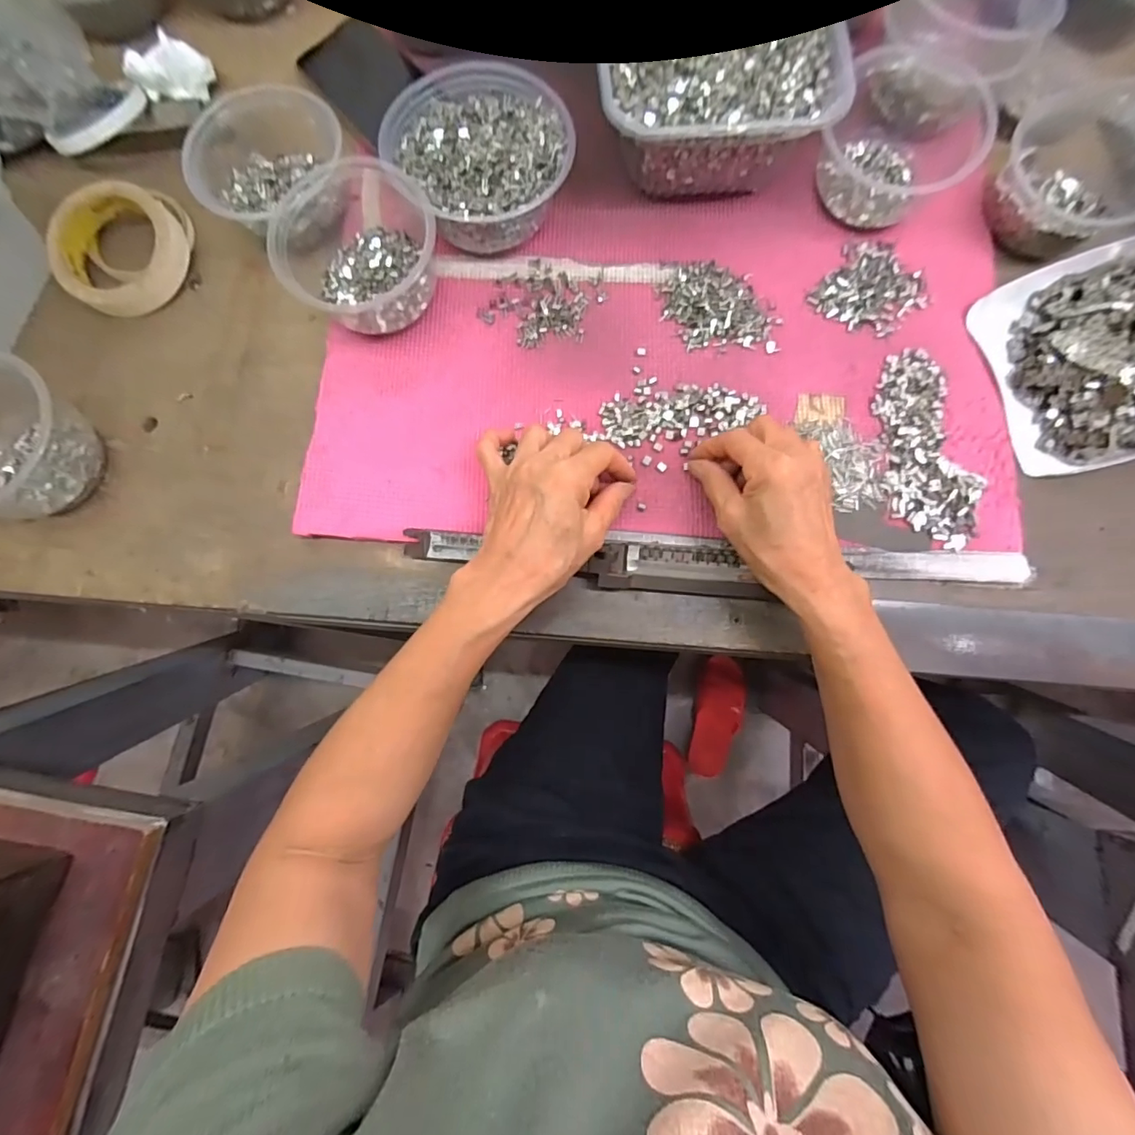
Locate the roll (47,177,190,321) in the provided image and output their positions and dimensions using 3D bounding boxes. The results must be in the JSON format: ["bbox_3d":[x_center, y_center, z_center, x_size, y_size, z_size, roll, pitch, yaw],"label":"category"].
[{"bbox_3d":[-0.361,-0.257,0.420,0.097,0.028,0.103,0,79,0],"label":"roll"}]

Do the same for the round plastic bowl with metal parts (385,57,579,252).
[{"bbox_3d":[-0.066,-0.318,0.403,0.134,0.054,0.137,0,79,0],"label":"round plastic bowl with metal parts"}]

